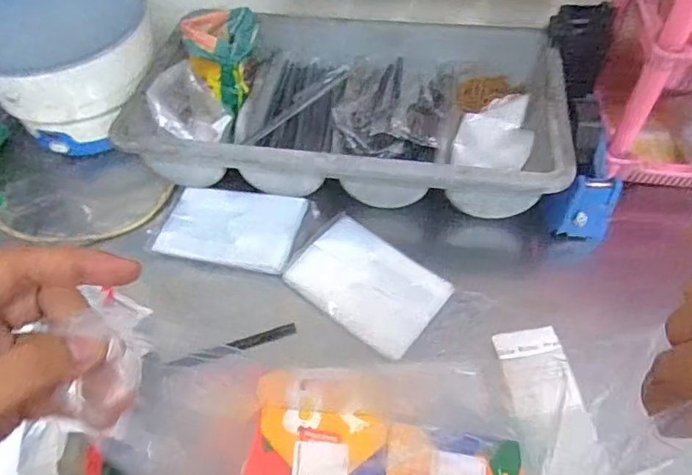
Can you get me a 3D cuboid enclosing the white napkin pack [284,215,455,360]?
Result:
[{"bbox_3d":[0.024,0.050,0.573,0.152,0.022,0.101,33,61,25],"label":"white napkin pack"}]

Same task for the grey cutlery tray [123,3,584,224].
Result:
[{"bbox_3d":[0.004,-0.169,0.659,0.491,0.091,0.274,5,53,6],"label":"grey cutlery tray"}]

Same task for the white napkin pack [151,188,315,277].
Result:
[{"bbox_3d":[-0.130,-0.013,0.615,0.160,0.015,0.106,5,53,7],"label":"white napkin pack"}]

